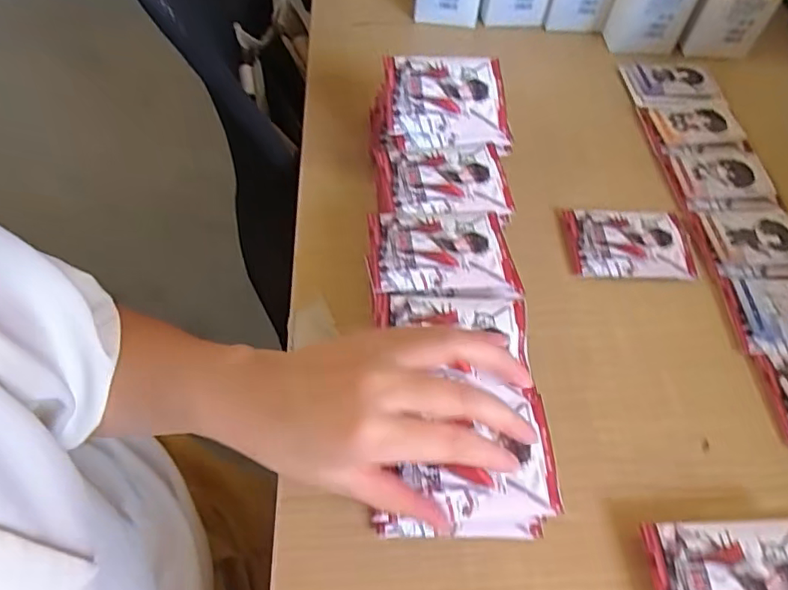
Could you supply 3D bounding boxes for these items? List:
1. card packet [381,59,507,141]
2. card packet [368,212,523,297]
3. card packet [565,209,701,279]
[{"bbox_3d":[0.046,-0.168,0.484,0.101,0.013,0.073,-2,80,-6],"label":"card packet"},{"bbox_3d":[0.036,-0.032,0.420,0.105,0.011,0.075,-2,57,-4],"label":"card packet"},{"bbox_3d":[0.203,-0.045,0.490,0.104,0.012,0.069,2,56,-2],"label":"card packet"}]

